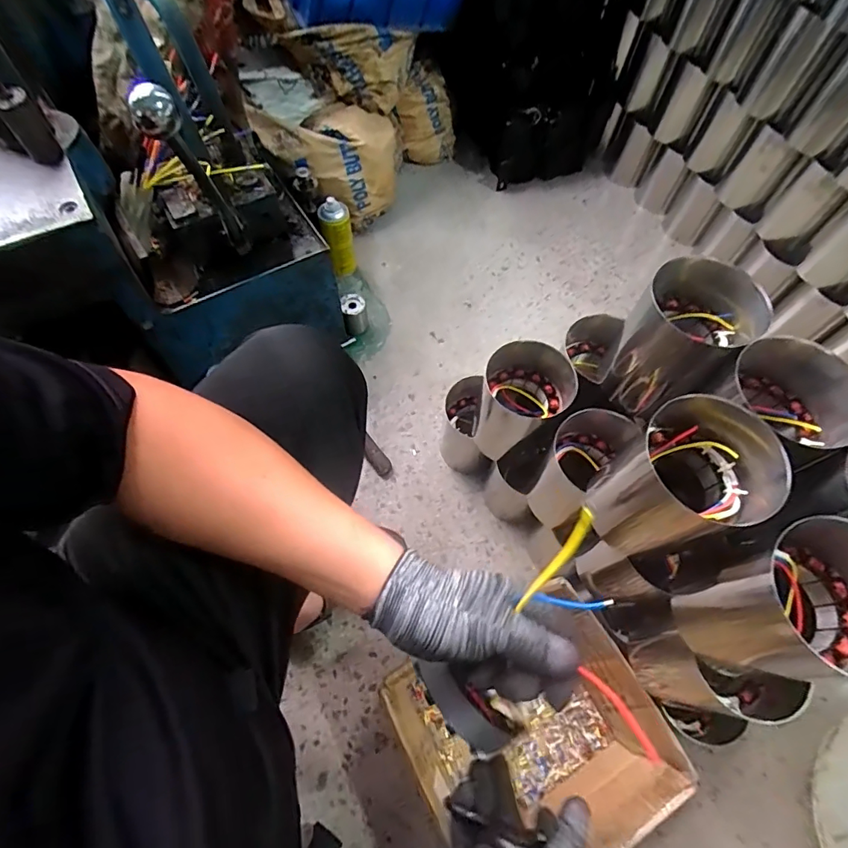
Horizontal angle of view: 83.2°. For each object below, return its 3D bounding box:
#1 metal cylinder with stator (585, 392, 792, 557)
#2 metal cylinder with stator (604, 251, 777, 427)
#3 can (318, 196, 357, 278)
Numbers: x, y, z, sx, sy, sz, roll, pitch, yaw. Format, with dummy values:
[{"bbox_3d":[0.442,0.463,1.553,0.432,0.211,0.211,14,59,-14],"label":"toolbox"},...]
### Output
[{"bbox_3d":[0.261,0.064,0.501,0.117,0.170,0.114,-40,71,-18],"label":"metal cylinder with stator"},{"bbox_3d":[0.294,-0.096,0.570,0.111,0.156,0.105,39,70,17],"label":"metal cylinder with stator"},{"bbox_3d":[-0.183,-0.398,1.027,0.058,0.158,0.058,0,64,-1],"label":"can"}]

